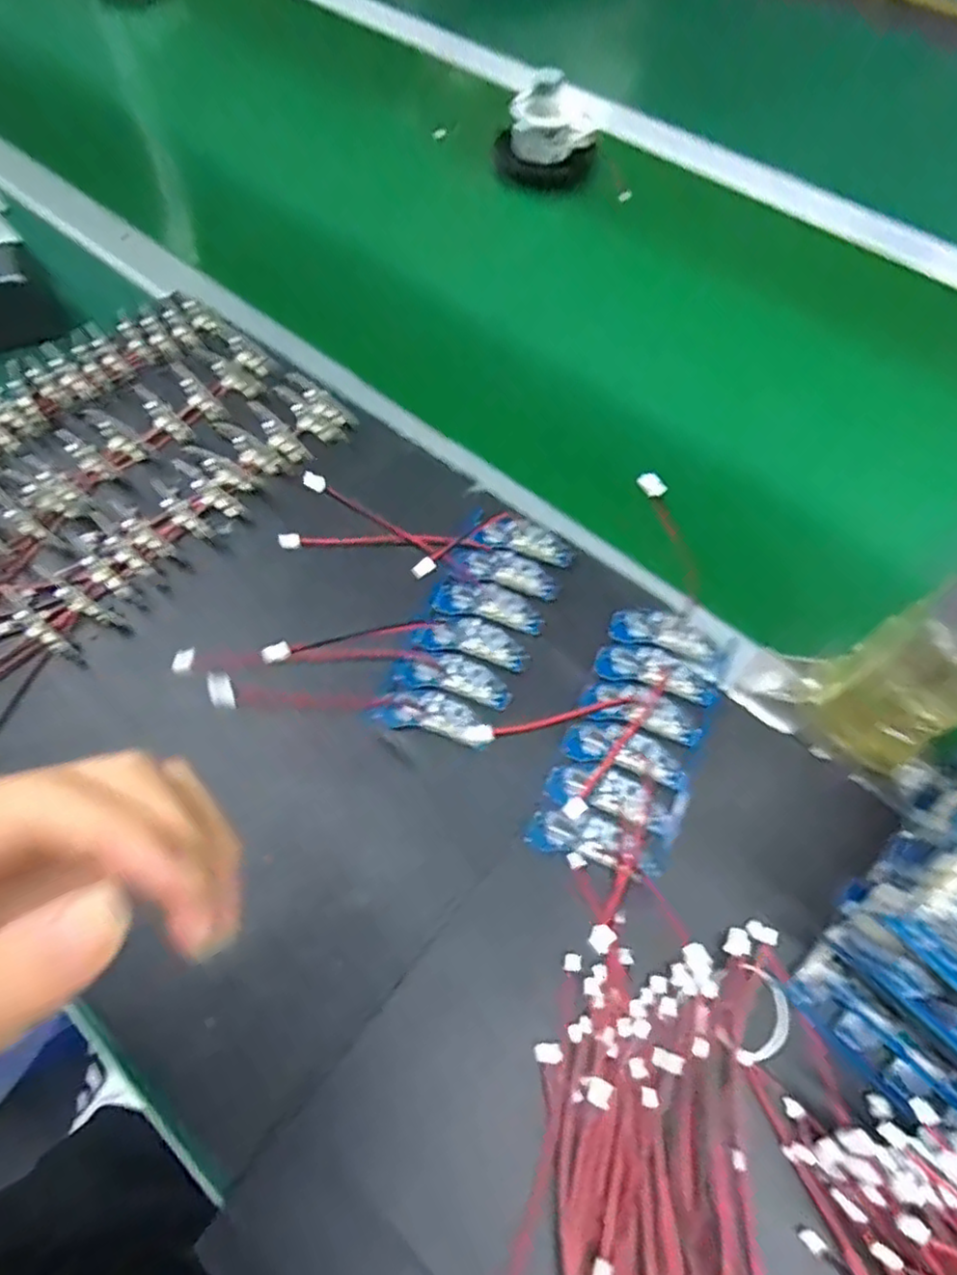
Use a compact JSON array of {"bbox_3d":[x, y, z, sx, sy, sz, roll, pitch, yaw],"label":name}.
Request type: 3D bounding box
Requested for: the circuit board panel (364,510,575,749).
[{"bbox_3d":[0.000,-0.009,0.407,0.070,0.012,0.156,22,66,11],"label":"circuit board panel"}]

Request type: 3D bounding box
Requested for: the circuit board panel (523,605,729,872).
[{"bbox_3d":[0.089,0.053,0.372,0.070,0.005,0.152,22,66,11],"label":"circuit board panel"}]

